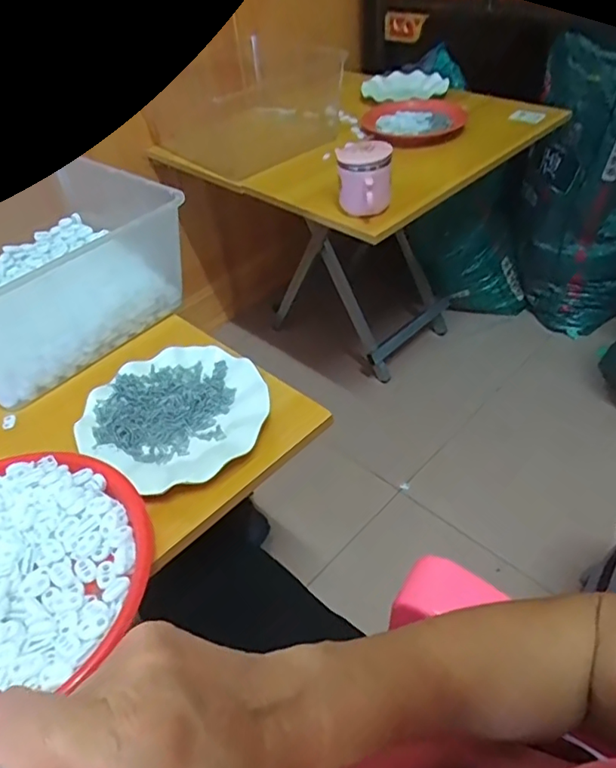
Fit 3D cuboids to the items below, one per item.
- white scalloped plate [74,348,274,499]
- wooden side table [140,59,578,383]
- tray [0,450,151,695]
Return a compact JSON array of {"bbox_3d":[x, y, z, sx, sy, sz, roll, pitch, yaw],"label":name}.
[{"bbox_3d":[-0.125,0.028,0.553,0.172,0.023,0.166,-3,44,3],"label":"white scalloped plate"},{"bbox_3d":[0.083,-0.358,1.239,0.626,0.516,0.589,30,55,32],"label":"wooden side table"},{"bbox_3d":[-0.243,0.144,0.430,0.230,0.029,0.210,-3,44,3],"label":"tray"}]

